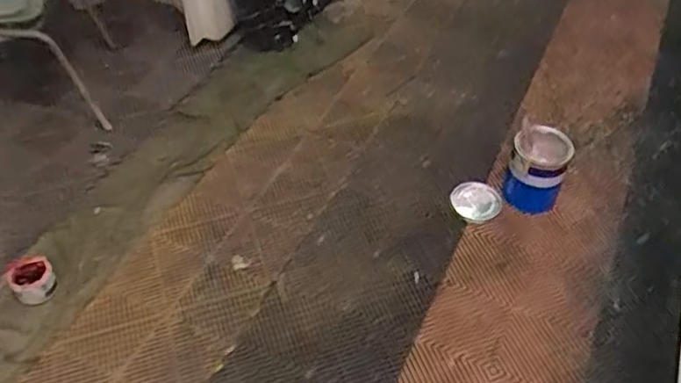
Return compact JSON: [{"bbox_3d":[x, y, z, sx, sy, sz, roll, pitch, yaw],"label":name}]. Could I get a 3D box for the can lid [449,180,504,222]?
[{"bbox_3d":[0.412,0.026,1.926,0.147,0.010,0.145,-1,48,1],"label":"can lid"}]

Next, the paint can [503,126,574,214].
[{"bbox_3d":[0.571,-0.062,1.842,0.156,0.182,0.165,0,45,0],"label":"paint can"}]

